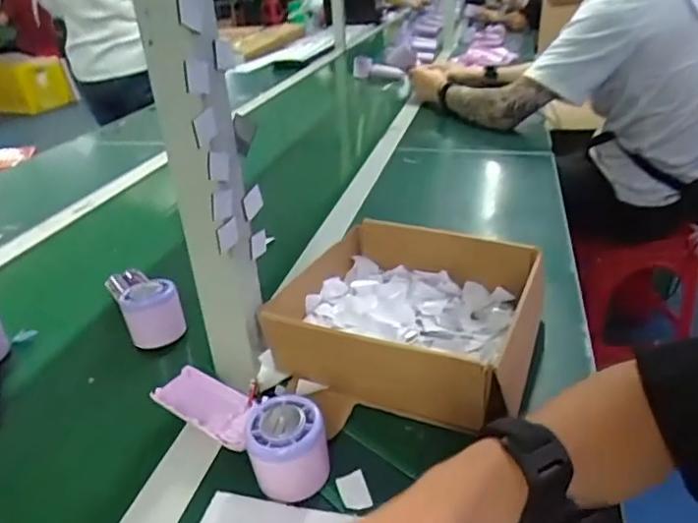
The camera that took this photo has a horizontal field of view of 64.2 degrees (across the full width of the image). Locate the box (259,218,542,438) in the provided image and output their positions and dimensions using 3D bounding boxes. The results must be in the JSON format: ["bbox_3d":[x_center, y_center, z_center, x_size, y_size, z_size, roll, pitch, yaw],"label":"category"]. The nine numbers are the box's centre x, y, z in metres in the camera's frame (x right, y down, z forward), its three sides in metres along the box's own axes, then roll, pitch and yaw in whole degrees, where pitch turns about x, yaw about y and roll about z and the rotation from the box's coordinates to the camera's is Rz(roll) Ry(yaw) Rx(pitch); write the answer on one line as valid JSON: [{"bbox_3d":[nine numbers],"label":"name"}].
[{"bbox_3d":[0.053,0.046,0.547,0.215,0.077,0.218,9,31,24],"label":"box"}]

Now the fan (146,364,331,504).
[{"bbox_3d":[-0.086,0.122,0.437,0.166,0.050,0.061,21,37,39],"label":"fan"}]

